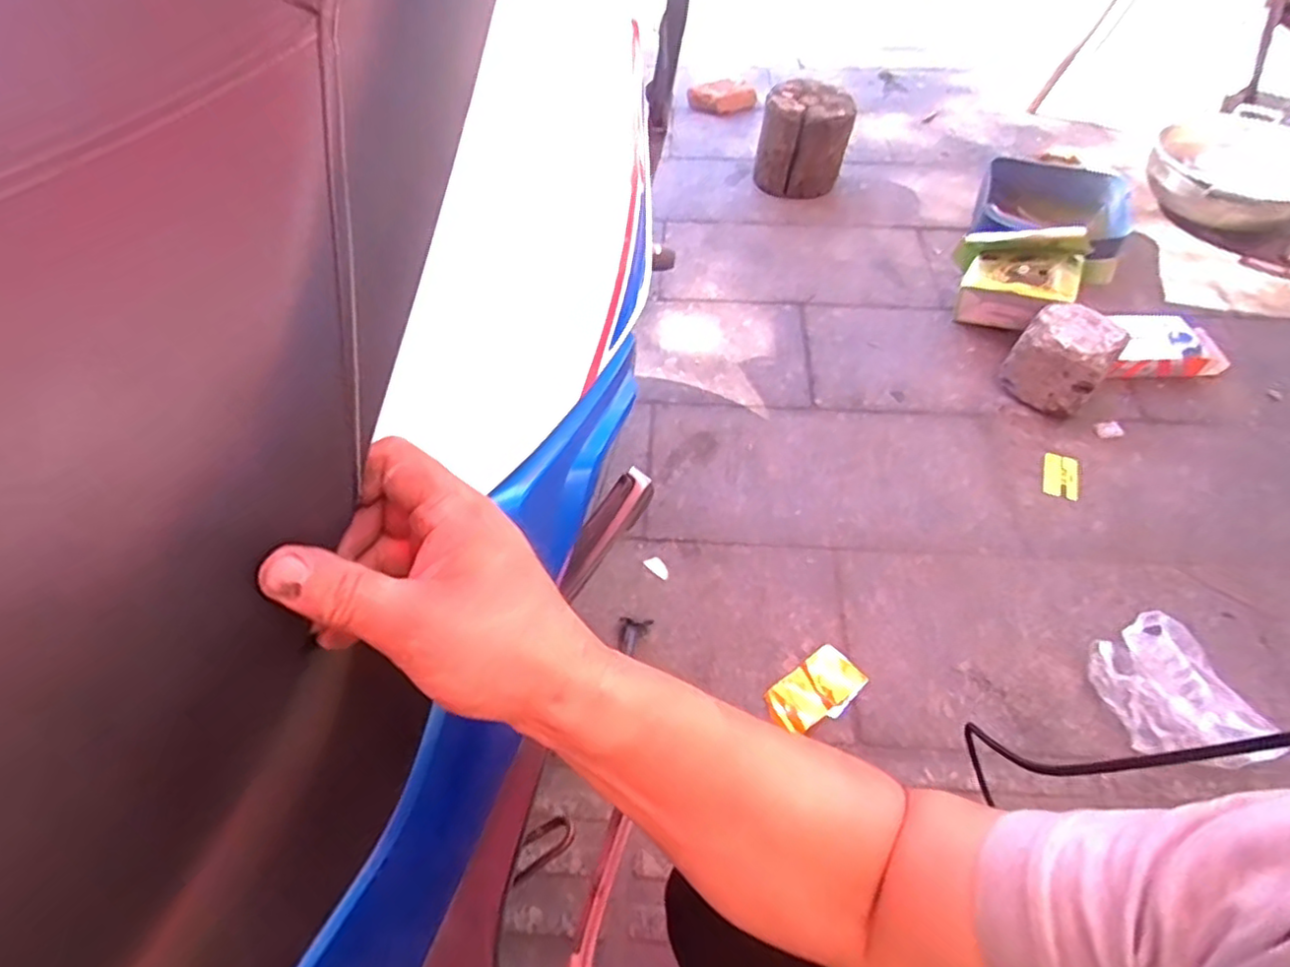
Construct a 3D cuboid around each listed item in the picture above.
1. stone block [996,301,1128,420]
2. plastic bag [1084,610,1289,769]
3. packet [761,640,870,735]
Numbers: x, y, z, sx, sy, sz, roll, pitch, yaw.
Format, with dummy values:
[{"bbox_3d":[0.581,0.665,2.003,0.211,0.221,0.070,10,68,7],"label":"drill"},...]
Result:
[{"bbox_3d":[0.776,-0.231,1.235,0.151,0.164,0.163,34,61,21],"label":"stone block"},{"bbox_3d":[0.720,0.282,0.899,0.174,0.035,0.205,-9,55,-7],"label":"plastic bag"},{"bbox_3d":[0.239,0.287,0.915,0.140,0.015,0.079,-33,61,-21],"label":"packet"}]

